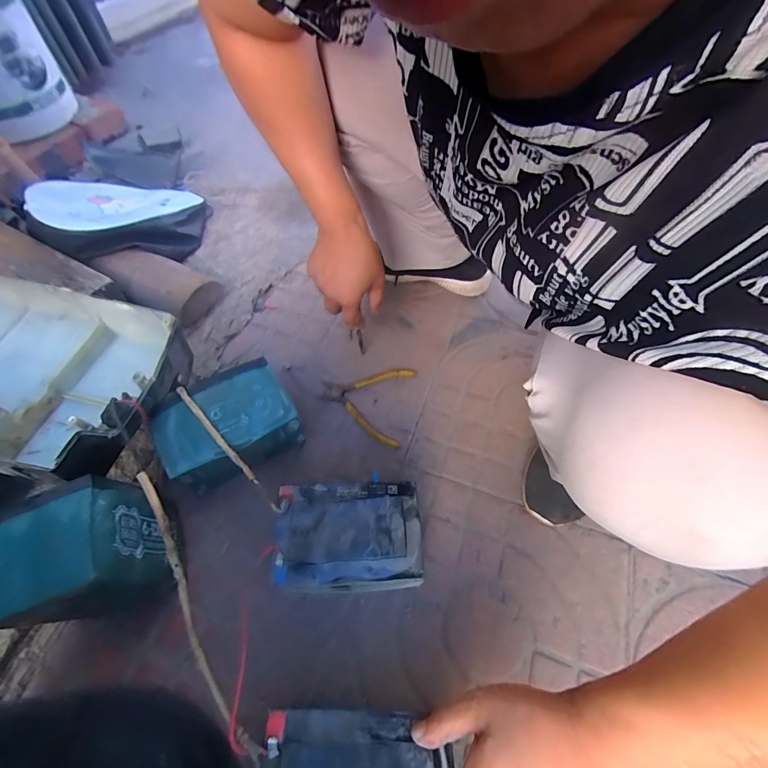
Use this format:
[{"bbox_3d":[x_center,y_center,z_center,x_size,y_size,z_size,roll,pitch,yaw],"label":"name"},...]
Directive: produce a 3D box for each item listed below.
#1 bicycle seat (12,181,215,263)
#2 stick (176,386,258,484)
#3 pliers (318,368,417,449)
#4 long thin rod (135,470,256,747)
[{"bbox_3d":[-0.491,-0.327,0.698,0.283,0.055,0.287,-26,62,-38],"label":"bicycle seat"},{"bbox_3d":[-0.192,0.055,0.420,0.166,0.013,0.009,40,68,23],"label":"stick"},{"bbox_3d":[-0.030,0.021,0.568,0.133,0.014,0.135,11,60,7],"label":"pliers"},{"bbox_3d":[-0.161,0.180,0.306,0.017,0.014,0.234,-26,74,-13],"label":"long thin rod"}]

